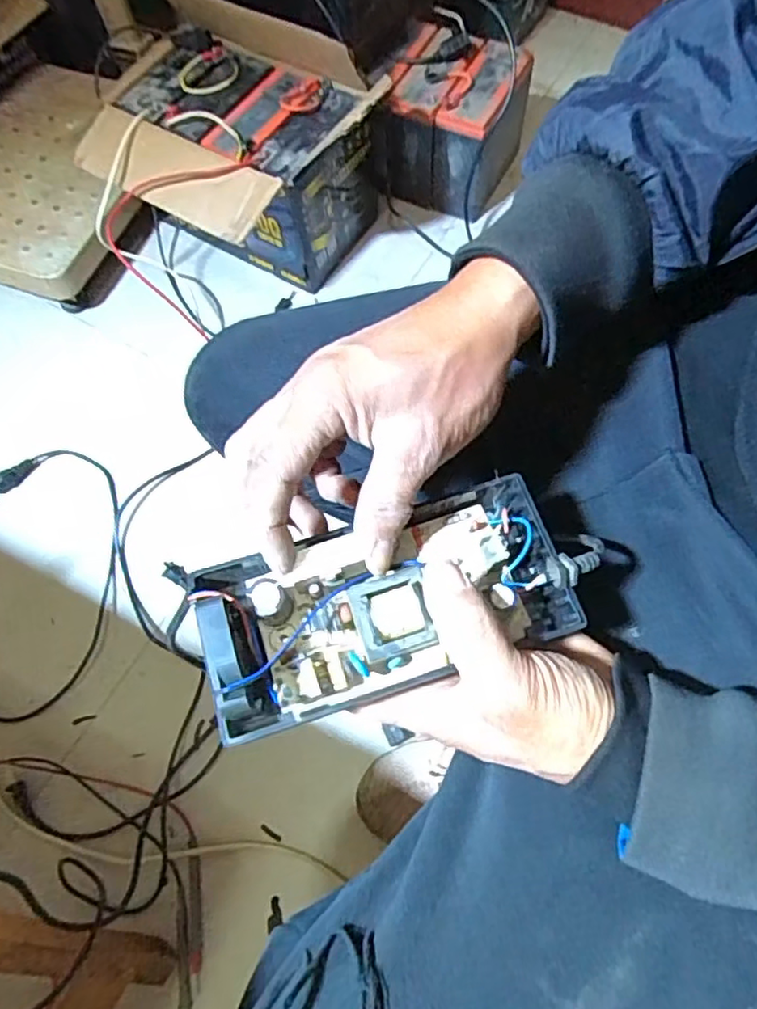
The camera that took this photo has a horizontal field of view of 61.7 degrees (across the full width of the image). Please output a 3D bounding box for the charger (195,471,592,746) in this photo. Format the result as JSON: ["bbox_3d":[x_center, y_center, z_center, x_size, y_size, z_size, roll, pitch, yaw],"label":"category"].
[{"bbox_3d":[0.012,0.043,0.299,0.184,0.041,0.080,-17,67,-13],"label":"charger"}]

